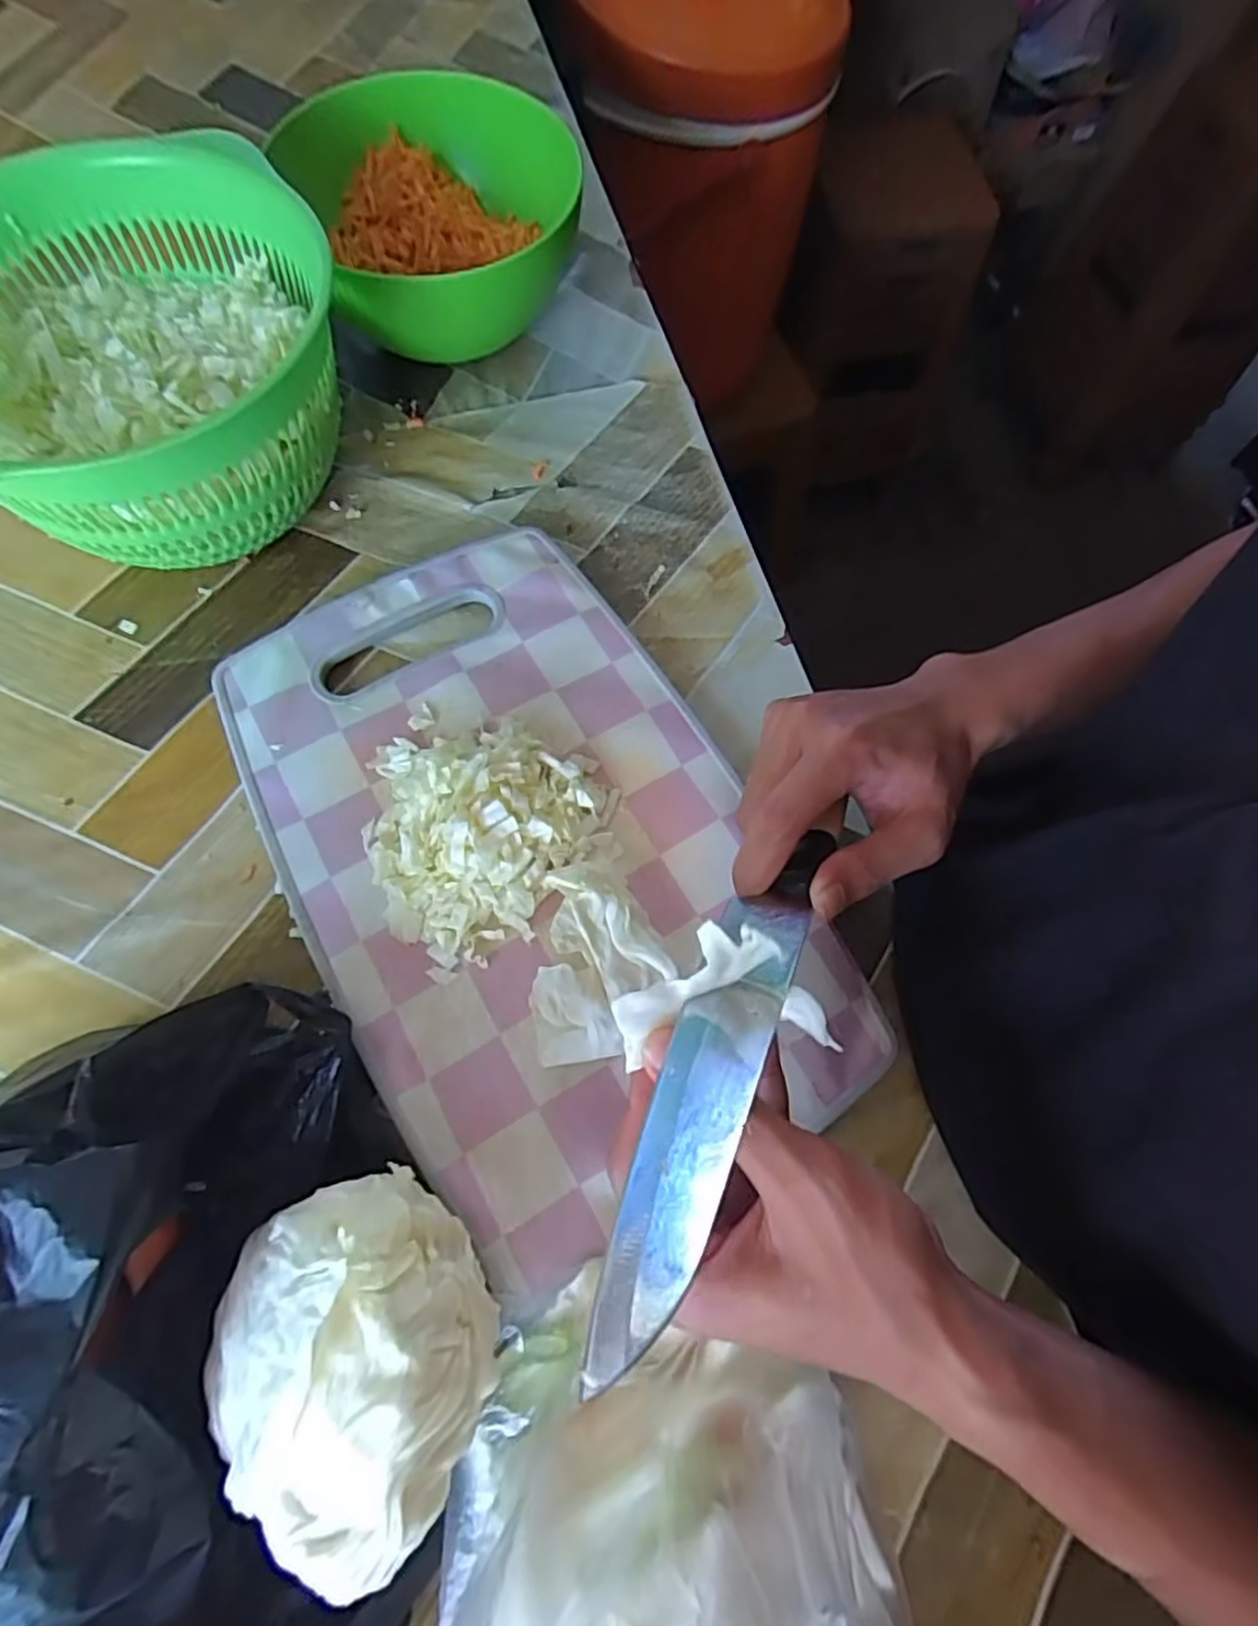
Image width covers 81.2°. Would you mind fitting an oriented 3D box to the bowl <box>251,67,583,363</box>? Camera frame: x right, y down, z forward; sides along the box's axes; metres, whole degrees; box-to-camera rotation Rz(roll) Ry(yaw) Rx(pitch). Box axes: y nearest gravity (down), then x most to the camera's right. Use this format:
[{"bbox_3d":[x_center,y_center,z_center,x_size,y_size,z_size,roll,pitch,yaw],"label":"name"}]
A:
[{"bbox_3d":[-0.111,-0.368,0.469,0.160,0.093,0.184,-20,72,-9],"label":"bowl"}]

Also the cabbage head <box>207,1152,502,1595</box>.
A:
[{"bbox_3d":[-0.099,0.191,0.256,0.100,0.074,0.103,1,70,-1],"label":"cabbage head"}]

